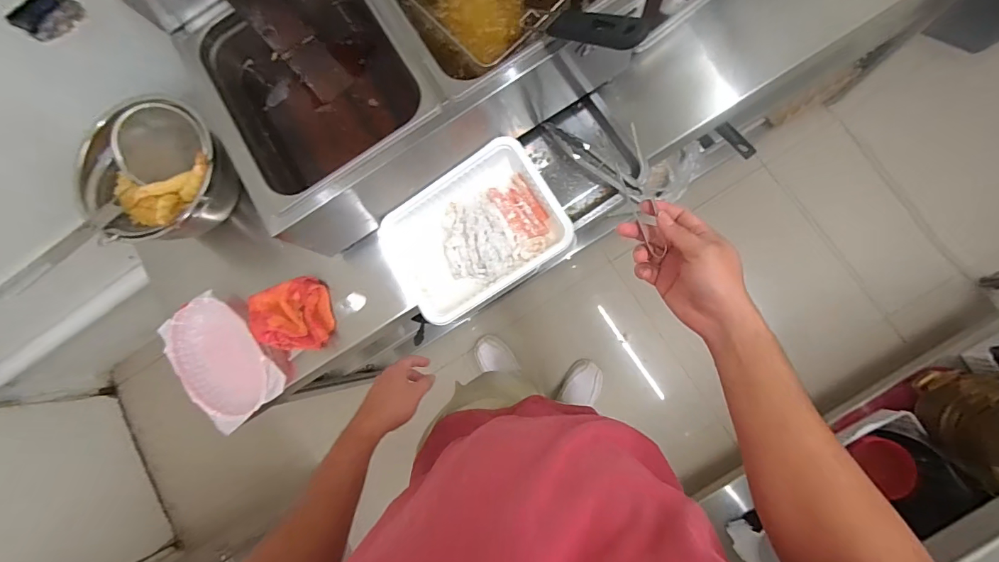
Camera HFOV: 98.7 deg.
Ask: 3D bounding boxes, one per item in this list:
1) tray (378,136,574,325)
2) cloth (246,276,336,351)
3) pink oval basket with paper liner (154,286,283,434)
[{"bbox_3d":[-0.042,-0.071,0.665,0.266,0.060,0.201,-31,80,2],"label":"tray"},{"bbox_3d":[-0.351,0.059,0.702,0.126,0.067,0.118,-10,82,5],"label":"cloth"},{"bbox_3d":[-0.460,0.131,0.713,0.143,0.036,0.222,-45,80,0],"label":"pink oval basket with paper liner"}]

